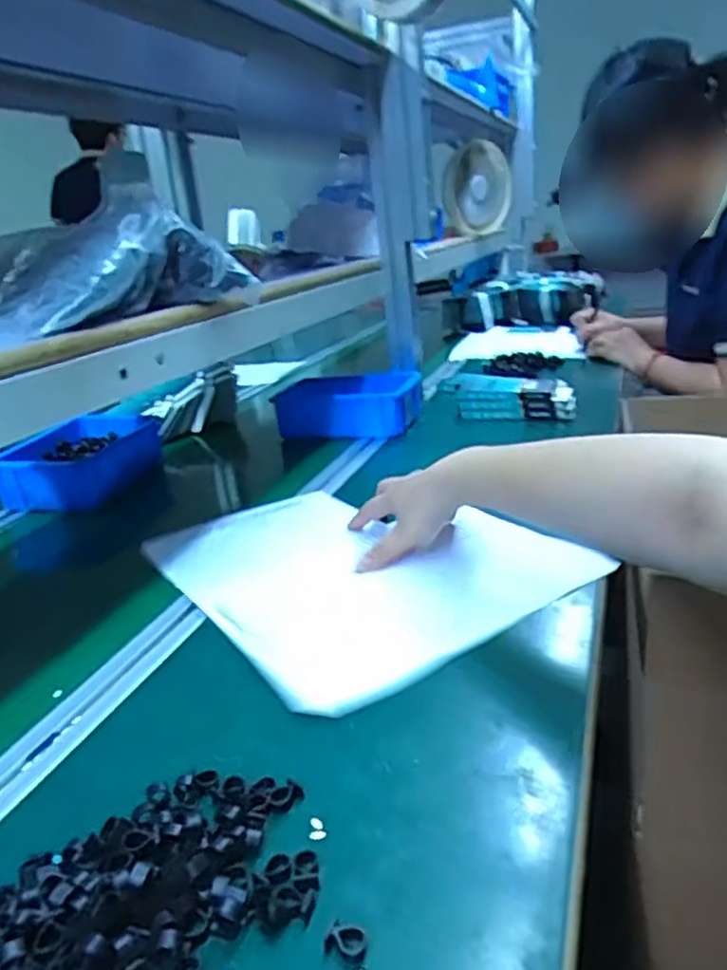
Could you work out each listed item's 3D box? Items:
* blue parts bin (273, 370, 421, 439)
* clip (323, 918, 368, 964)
[{"bbox_3d":[-0.019,-0.114,1.011,0.189,0.063,0.121,-1,21,14],"label":"blue parts bin"},{"bbox_3d":[-0.008,0.195,0.299,0.018,0.007,0.014,1,23,15],"label":"clip"}]

